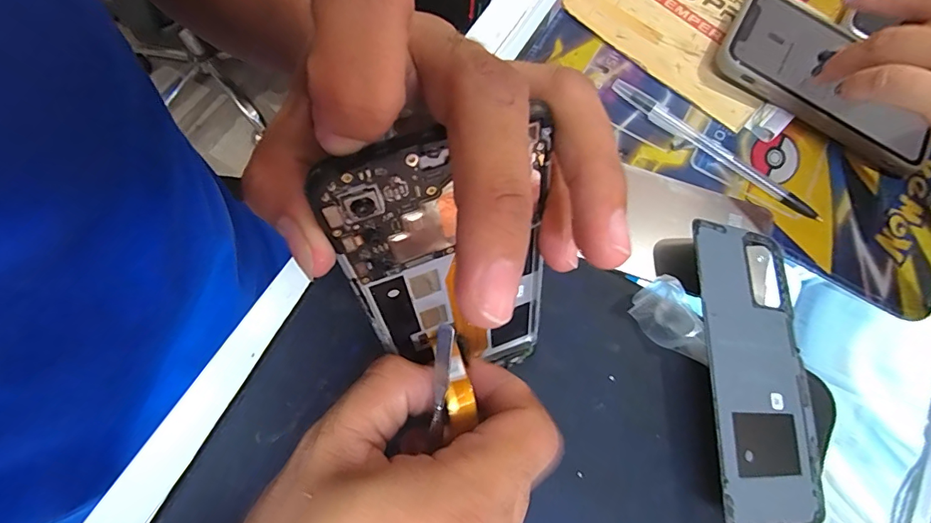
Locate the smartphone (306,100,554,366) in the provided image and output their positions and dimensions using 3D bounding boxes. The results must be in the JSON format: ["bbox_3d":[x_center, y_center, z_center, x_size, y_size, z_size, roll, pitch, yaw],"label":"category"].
[{"bbox_3d":[-0.002,0.011,0.177,0.070,0.154,0.008,-22,57,-10],"label":"smartphone"}]

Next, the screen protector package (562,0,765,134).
[{"bbox_3d":[0.168,-0.185,0.331,0.152,0.004,0.134,41,74,10],"label":"screen protector package"}]

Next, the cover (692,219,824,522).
[{"bbox_3d":[0.157,0.057,0.243,0.072,0.004,0.158,11,71,-20],"label":"cover"}]

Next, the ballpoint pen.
[{"bbox_3d":[0.164,-0.071,0.293,0.144,0.004,0.011,38,102,7],"label":"ballpoint pen"}]

